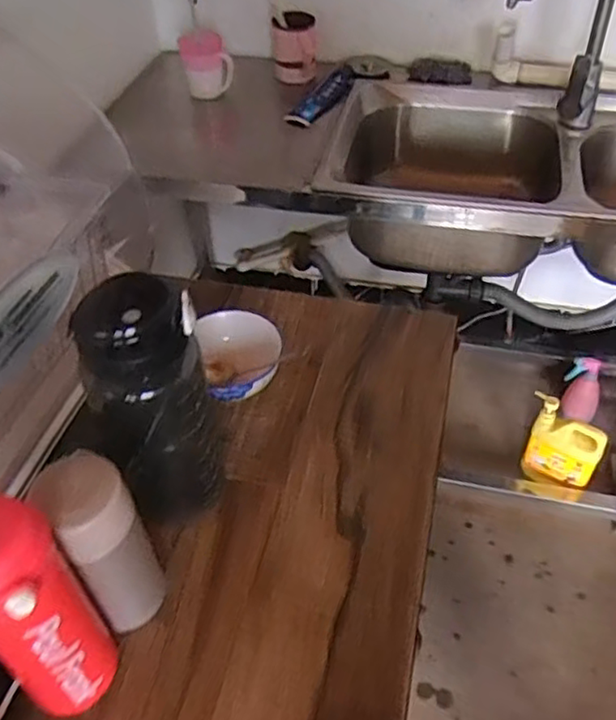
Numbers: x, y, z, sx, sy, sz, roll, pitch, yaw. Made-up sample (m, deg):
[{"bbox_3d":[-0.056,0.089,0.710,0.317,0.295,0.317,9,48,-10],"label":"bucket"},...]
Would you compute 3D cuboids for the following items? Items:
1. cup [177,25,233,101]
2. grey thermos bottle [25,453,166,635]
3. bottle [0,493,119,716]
[{"bbox_3d":[-0.187,-0.544,1.208,0.083,0.101,0.100,-13,47,-10],"label":"cup"},{"bbox_3d":[-0.158,0.151,0.523,0.058,0.185,0.055,-1,46,1],"label":"grey thermos bottle"},{"bbox_3d":[-0.197,0.180,0.456,0.075,0.218,0.066,-8,46,-4],"label":"bottle"}]

